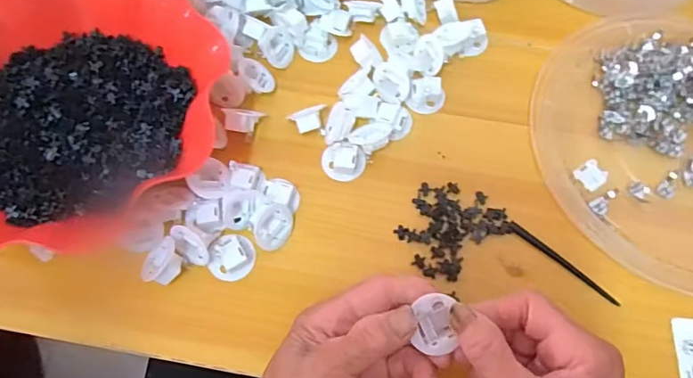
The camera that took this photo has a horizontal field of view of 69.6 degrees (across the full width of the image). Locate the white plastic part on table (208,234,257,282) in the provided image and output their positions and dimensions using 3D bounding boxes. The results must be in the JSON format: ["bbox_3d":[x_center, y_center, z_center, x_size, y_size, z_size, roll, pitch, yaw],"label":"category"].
[{"bbox_3d":[-0.079,0.045,0.342,0.030,0.014,0.031,-4,66,-2],"label":"white plastic part on table"}]

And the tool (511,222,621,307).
[{"bbox_3d":[0.152,0.052,0.349,0.086,0.007,0.006,37,71,15],"label":"tool"}]

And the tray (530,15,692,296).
[{"bbox_3d":[0.265,-0.036,0.392,0.232,0.022,0.231,0,66,0],"label":"tray"}]

